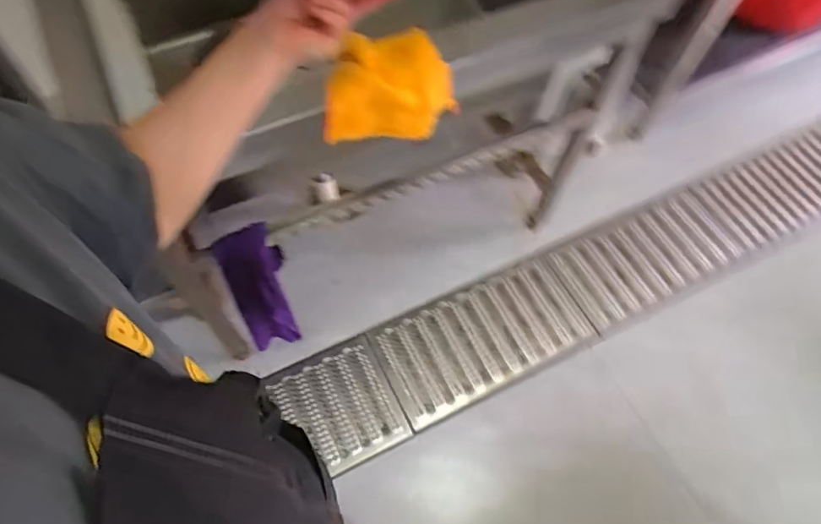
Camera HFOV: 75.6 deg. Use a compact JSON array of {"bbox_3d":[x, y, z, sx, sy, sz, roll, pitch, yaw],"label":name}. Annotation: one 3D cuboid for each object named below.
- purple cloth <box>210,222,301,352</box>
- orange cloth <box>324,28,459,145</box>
[{"bbox_3d":[-0.309,0.079,1.127,0.135,0.439,0.067,-28,67,-17],"label":"purple cloth"},{"bbox_3d":[-0.034,-0.260,0.801,0.199,0.142,0.112,-9,63,-8],"label":"orange cloth"}]

